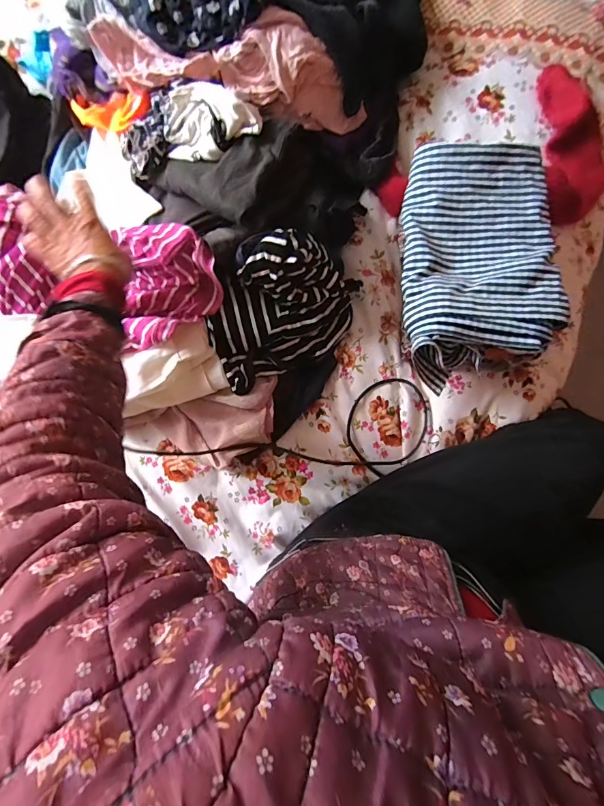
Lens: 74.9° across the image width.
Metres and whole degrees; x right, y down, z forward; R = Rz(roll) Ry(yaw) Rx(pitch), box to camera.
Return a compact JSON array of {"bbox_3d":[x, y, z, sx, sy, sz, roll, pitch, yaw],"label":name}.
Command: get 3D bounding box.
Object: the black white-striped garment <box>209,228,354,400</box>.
[{"bbox_3d":[-0.028,-0.124,0.511,0.203,0.133,0.130,-28,80,-5],"label":"black white-striped garment"}]

